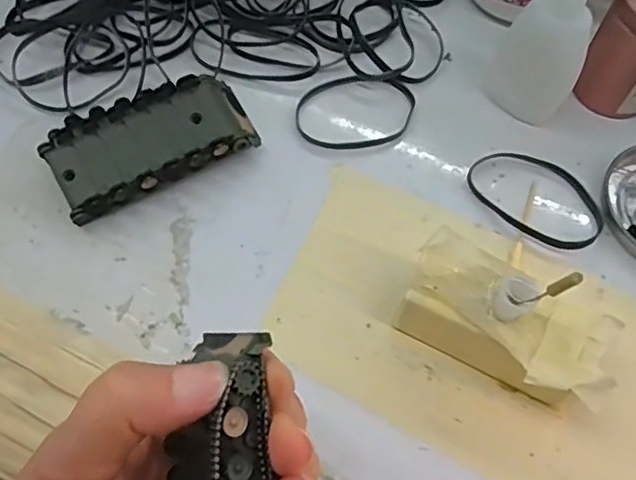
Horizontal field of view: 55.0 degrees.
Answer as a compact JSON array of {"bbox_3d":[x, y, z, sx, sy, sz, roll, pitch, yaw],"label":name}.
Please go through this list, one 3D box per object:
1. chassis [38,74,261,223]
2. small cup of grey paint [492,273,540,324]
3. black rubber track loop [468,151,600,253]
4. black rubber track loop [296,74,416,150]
[{"bbox_3d":[-0.081,-0.047,0.303,0.095,0.026,0.048,-24,65,-15],"label":"chassis"},{"bbox_3d":[0.076,0.023,0.238,0.015,0.018,0.012,41,65,19],"label":"small cup of grey paint"},{"bbox_3d":[0.113,-0.023,0.312,0.048,0.004,0.070,-39,70,-21],"label":"black rubber track loop"},{"bbox_3d":[0.021,-0.072,0.335,0.067,0.004,0.048,-14,63,-11],"label":"black rubber track loop"}]

